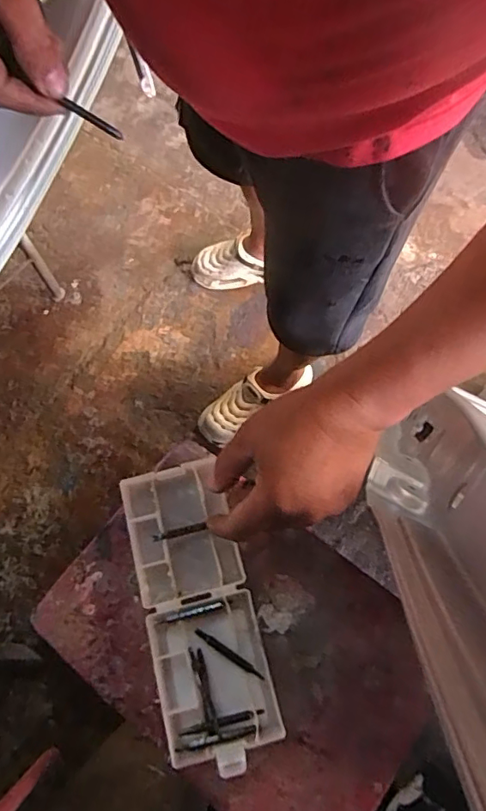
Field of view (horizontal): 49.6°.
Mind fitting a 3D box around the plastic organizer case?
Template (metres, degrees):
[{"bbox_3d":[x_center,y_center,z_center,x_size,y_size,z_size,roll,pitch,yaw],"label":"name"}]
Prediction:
[{"bbox_3d":[-0.038,0.160,0.429,0.087,0.024,0.223,-16,71,-5],"label":"plastic organizer case"}]

